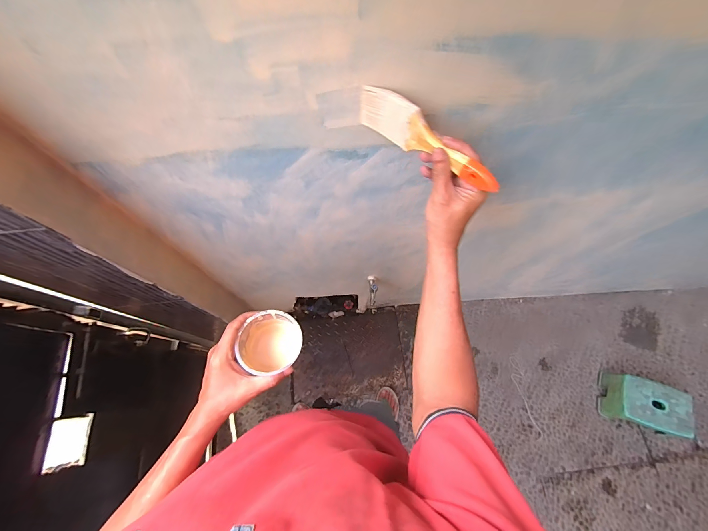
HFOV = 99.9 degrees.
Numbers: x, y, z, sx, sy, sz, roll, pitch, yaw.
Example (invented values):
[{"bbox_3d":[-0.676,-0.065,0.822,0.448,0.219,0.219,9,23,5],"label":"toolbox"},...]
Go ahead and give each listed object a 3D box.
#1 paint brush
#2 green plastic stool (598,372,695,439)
[{"bbox_3d":[0.089,-0.156,0.374,0.015,0.061,0.208,-42,71,-15],"label":"paint brush"},{"bbox_3d":[1.267,0.608,1.306,0.290,0.155,0.192,18,70,6],"label":"green plastic stool"}]

